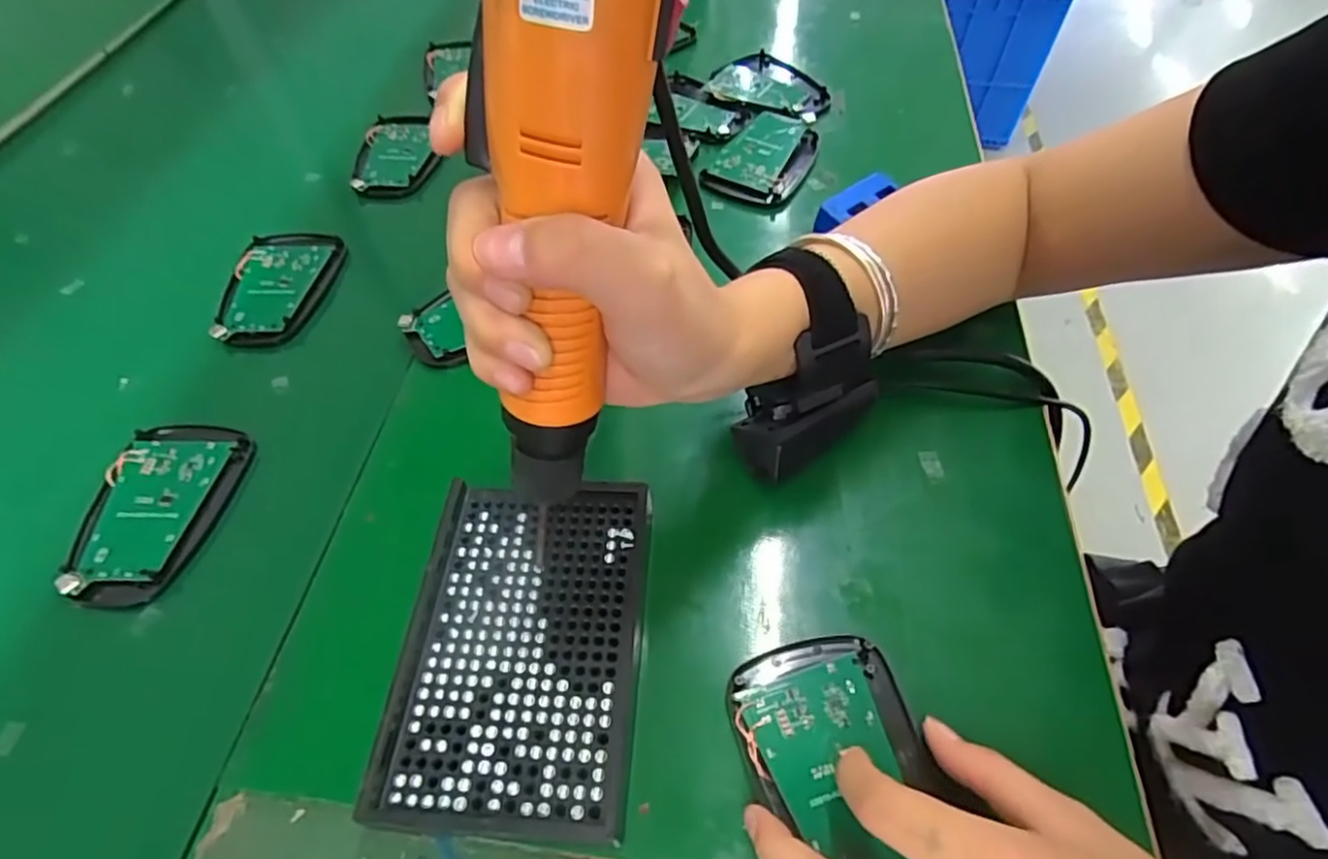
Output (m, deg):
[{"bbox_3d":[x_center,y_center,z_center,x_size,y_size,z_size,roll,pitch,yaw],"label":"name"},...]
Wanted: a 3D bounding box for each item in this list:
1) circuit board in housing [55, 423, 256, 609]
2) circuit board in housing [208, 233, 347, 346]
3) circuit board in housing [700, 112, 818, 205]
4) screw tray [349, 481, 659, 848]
[{"bbox_3d":[-0.250,0.039,0.324,0.060,0.008,0.095,7,55,0],"label":"circuit board in housing"},{"bbox_3d":[-0.242,-0.090,0.413,0.059,0.011,0.093,0,54,3],"label":"circuit board in housing"},{"bbox_3d":[0.071,-0.190,0.460,0.061,0.012,0.091,27,60,21],"label":"circuit board in housing"},{"bbox_3d":[-0.057,0.087,0.270,0.094,0.023,0.134,2,54,4],"label":"screw tray"}]

